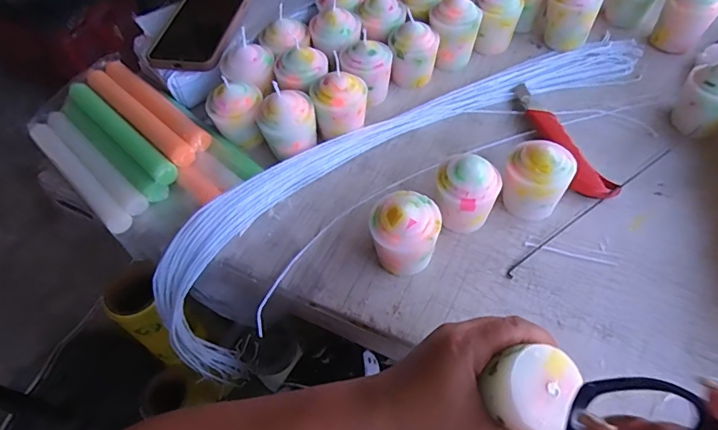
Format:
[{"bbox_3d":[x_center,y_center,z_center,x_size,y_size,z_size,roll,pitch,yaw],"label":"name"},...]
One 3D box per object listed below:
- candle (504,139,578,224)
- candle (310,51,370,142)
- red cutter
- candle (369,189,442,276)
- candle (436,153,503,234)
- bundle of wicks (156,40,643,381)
[{"bbox_3d":[0.159,-0.029,0.425,0.055,0.065,0.047,19,60,17],"label":"candle"},{"bbox_3d":[-0.019,-0.119,0.479,0.055,0.058,0.045,-15,56,-5],"label":"candle"},{"bbox_3d":[0.204,-0.084,0.488,0.036,0.022,0.171,-15,56,-5],"label":"red cutter"},{"bbox_3d":[0.039,0.015,0.399,0.055,0.071,0.051,-2,56,4],"label":"candle"},{"bbox_3d":[0.095,-0.015,0.419,0.056,0.065,0.055,6,57,9],"label":"candle"},{"bbox_3d":[0.047,-0.030,0.582,0.615,0.240,0.106,-27,58,-12],"label":"bundle of wicks"}]

